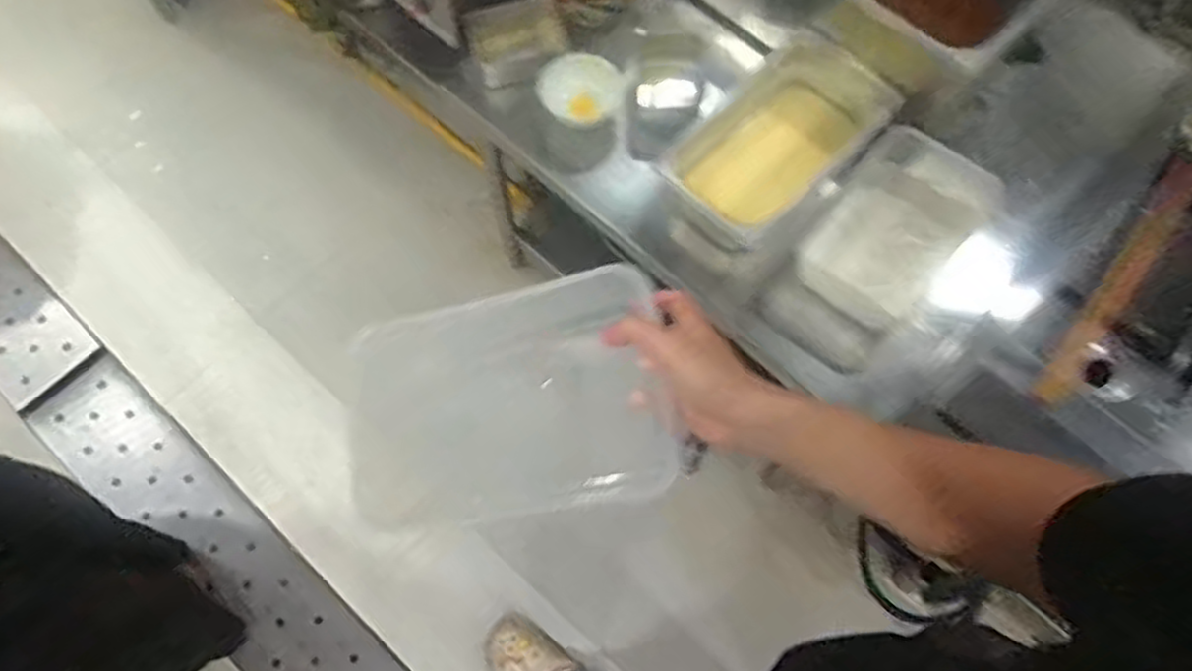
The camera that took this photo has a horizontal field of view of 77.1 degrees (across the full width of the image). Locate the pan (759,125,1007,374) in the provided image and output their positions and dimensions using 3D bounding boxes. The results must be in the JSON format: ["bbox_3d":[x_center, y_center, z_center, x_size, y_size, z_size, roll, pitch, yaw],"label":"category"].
[{"bbox_3d":[0.379,-0.110,0.979,0.189,0.077,0.320,37,72,12],"label":"pan"}]

